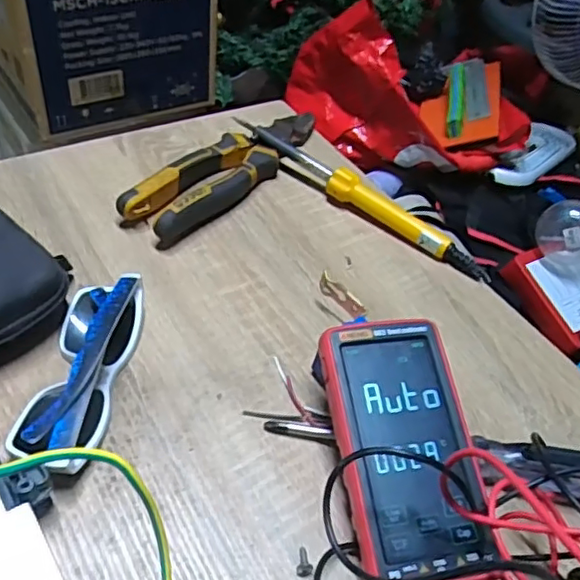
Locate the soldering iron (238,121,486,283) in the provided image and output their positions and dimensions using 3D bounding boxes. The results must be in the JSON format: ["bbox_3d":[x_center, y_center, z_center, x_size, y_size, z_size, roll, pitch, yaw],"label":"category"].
[{"bbox_3d":[0.057,-0.083,0.537,0.256,0.030,0.018,32,50,21],"label":"soldering iron"}]

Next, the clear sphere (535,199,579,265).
[{"bbox_3d":[0.420,-0.082,0.925,0.095,0.096,0.090,34,50,23],"label":"clear sphere"}]

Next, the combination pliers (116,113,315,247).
[{"bbox_3d":[-0.051,-0.114,0.550,0.059,0.030,0.229,29,49,19],"label":"combination pliers"}]

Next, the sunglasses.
[{"bbox_3d":[-0.129,0.045,0.374,0.050,0.042,0.143,9,45,0],"label":"sunglasses"}]

